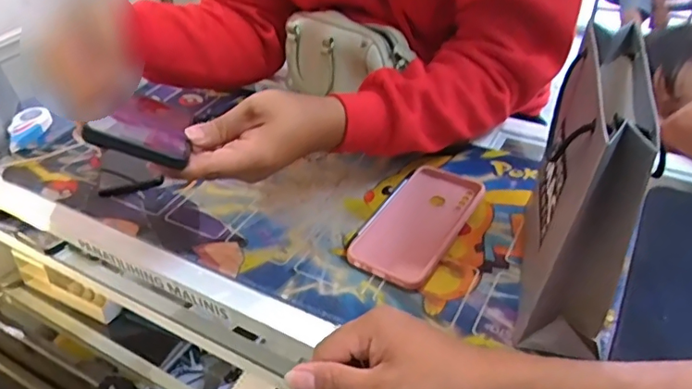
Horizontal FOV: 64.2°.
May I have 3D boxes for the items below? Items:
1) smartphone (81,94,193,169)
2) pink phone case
[{"bbox_3d":[-0.165,-0.063,0.486,0.073,0.016,0.162,17,17,-11],"label":"smartphone"},{"bbox_3d":[0.073,0.026,0.563,0.084,0.010,0.161,21,46,27],"label":"pink phone case"}]

